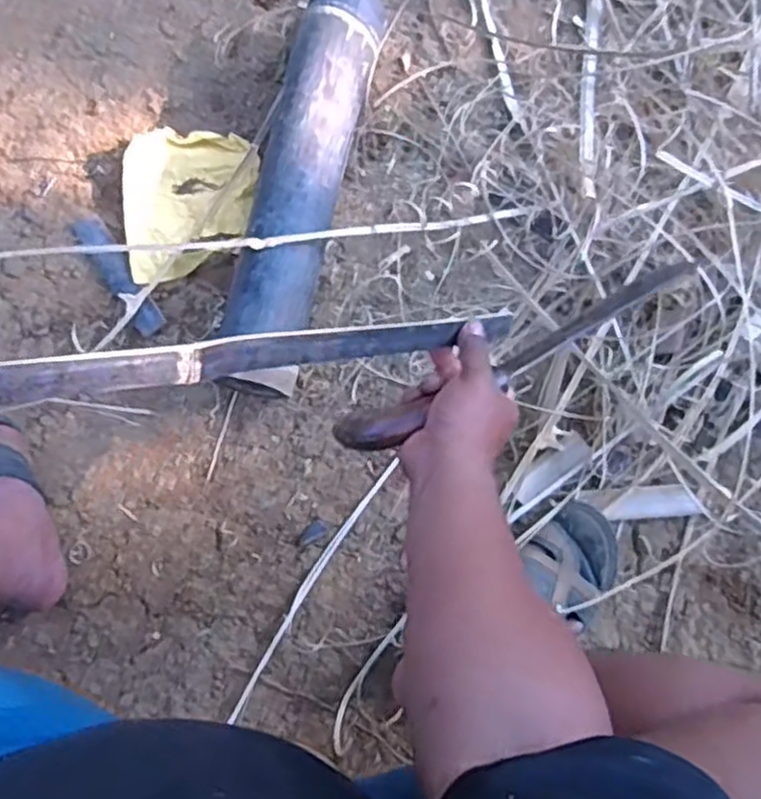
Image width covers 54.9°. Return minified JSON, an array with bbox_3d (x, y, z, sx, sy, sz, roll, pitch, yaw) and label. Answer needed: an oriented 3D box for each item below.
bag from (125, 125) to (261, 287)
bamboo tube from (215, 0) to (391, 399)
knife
[{"bbox_3d":[-0.225,-0.235,0.870,0.155,0.028,0.196,-2,80,0],"label":"bag"},{"bbox_3d":[-0.089,-0.239,0.830,0.096,0.096,0.474,13,81,3],"label":"bamboo tube"},{"bbox_3d":[0.131,-0.046,0.633,0.373,0.042,0.037,-26,77,-24],"label":"knife"}]

